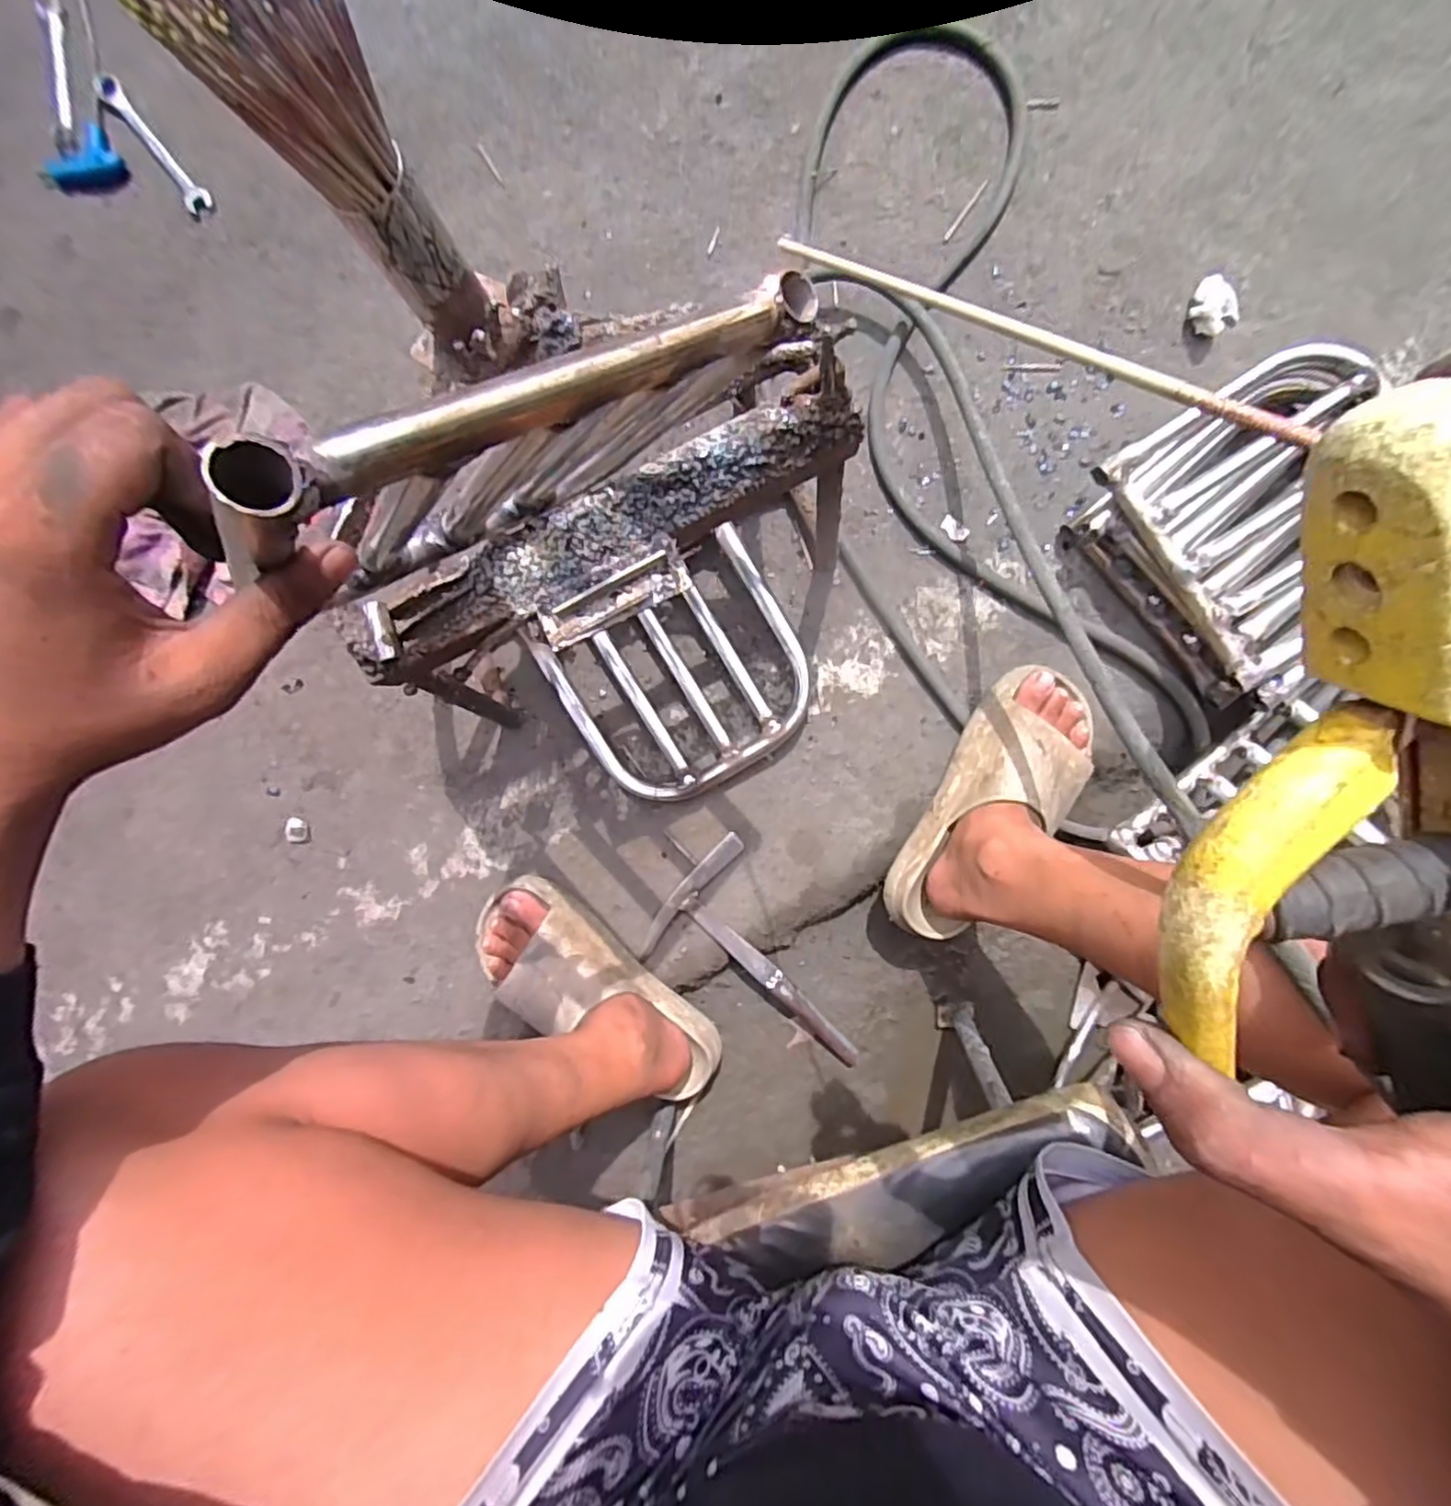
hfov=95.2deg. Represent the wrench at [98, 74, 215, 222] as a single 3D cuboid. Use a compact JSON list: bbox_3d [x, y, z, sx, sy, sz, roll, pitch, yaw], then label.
[{"bbox_3d":[-0.631,-0.671,0.733,0.029,0.016,0.175,-38,90,3],"label":"wrench"}]

